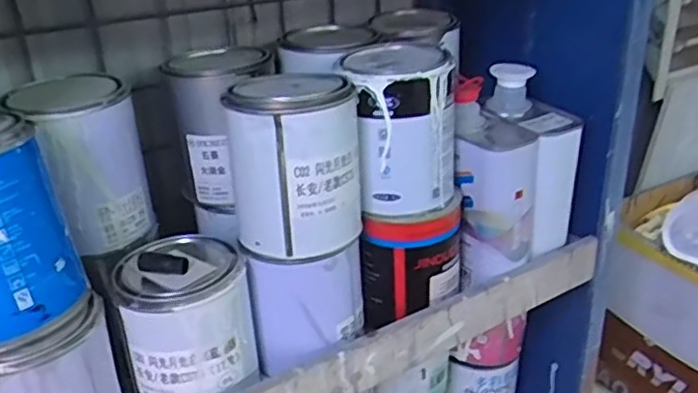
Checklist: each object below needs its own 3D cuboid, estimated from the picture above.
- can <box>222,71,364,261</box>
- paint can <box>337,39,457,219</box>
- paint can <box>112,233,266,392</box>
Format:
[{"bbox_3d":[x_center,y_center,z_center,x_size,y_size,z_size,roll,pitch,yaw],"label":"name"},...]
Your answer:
[{"bbox_3d":[-0.041,-0.025,0.535,0.088,0.131,0.088,-3,25,1],"label":"can"},{"bbox_3d":[0.046,-0.061,0.592,0.100,0.136,0.086,0,25,8],"label":"paint can"},{"bbox_3d":[-0.131,0.109,0.547,0.101,0.129,0.101,-3,25,1],"label":"paint can"}]

